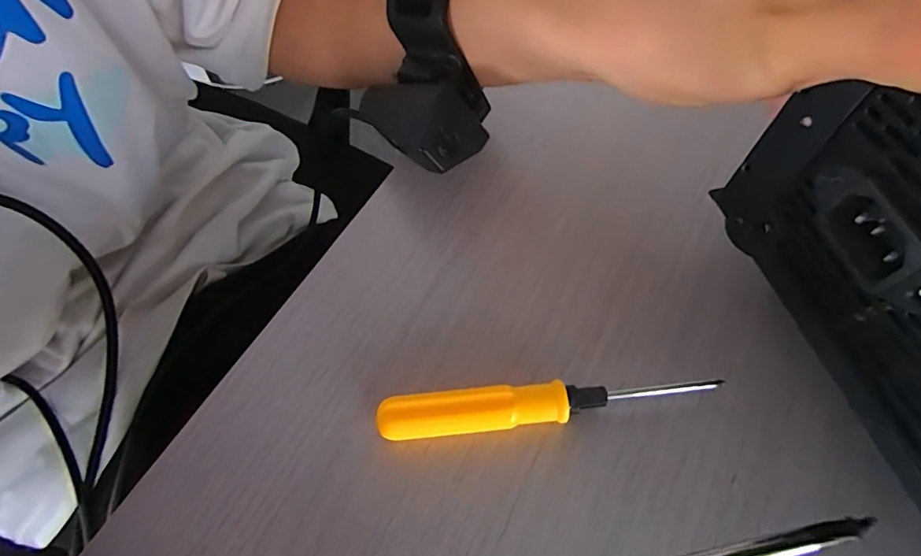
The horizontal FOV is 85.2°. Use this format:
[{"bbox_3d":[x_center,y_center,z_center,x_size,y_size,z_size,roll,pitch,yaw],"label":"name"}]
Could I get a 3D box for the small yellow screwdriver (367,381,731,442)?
[{"bbox_3d":[0.031,0.047,0.185,0.120,0.015,0.017,-7,59,-1],"label":"small yellow screwdriver"}]

